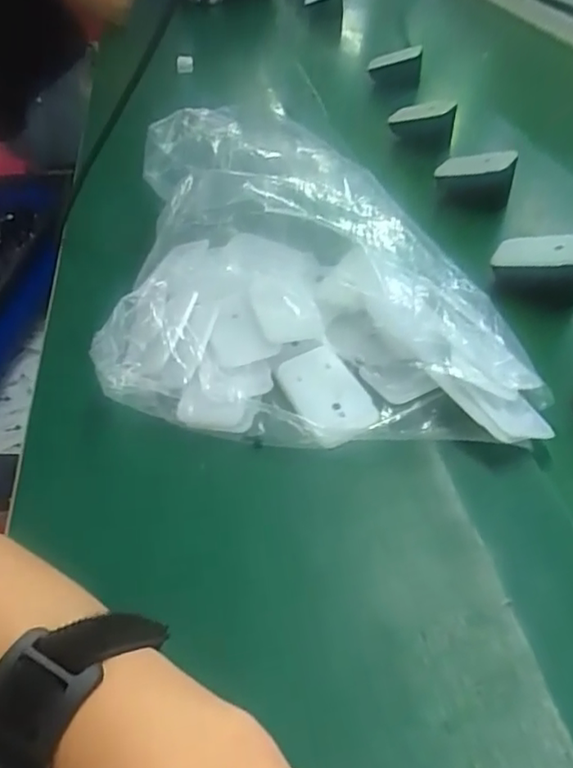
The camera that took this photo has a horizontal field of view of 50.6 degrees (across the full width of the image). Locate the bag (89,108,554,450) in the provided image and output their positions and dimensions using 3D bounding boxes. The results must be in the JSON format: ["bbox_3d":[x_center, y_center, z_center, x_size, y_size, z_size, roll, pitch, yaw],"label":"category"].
[{"bbox_3d":[0.020,-0.086,0.413,0.268,0.091,0.247,-1,47,9],"label":"bag"}]

